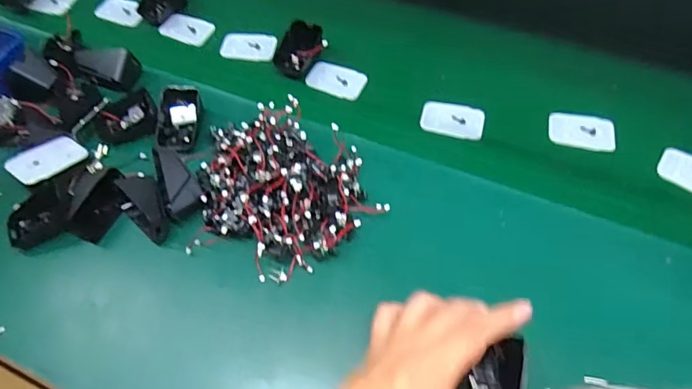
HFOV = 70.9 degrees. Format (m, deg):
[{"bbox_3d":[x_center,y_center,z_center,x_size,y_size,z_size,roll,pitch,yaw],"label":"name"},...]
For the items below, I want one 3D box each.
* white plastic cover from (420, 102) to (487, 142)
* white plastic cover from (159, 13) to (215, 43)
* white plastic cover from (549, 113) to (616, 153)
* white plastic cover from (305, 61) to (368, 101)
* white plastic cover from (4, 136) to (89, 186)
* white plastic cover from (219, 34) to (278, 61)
[{"bbox_3d":[0.123,-0.087,0.561,0.070,0.004,0.047,11,60,9],"label":"white plastic cover"},{"bbox_3d":[-0.215,-0.225,0.658,0.067,0.005,0.041,18,67,4],"label":"white plastic cover"},{"bbox_3d":[0.264,-0.071,0.541,0.069,0.004,0.049,8,59,7],"label":"white plastic cover"},{"bbox_3d":[-0.011,-0.140,0.598,0.070,0.010,0.044,16,61,11],"label":"white plastic cover"},{"bbox_3d":[-0.315,-0.038,0.512,0.040,0.007,0.071,44,50,4],"label":"white plastic cover"},{"bbox_3d":[-0.127,-0.194,0.635,0.072,0.010,0.040,4,59,5],"label":"white plastic cover"}]

